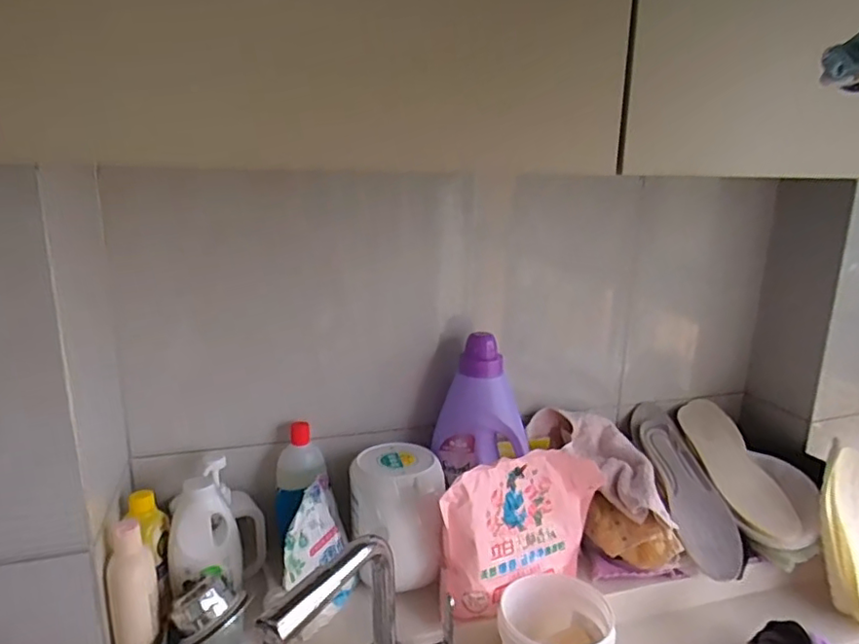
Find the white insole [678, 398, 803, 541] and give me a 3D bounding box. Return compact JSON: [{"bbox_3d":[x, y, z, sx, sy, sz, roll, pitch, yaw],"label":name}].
[{"bbox_3d":[0.463,0.217,0.902,0.094,0.013,0.241,-2,41,-12],"label":"white insole"}]

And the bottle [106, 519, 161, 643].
[{"bbox_3d":[-0.310,0.290,0.619,0.044,0.153,0.046,2,15,2],"label":"bottle"}]

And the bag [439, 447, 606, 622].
[{"bbox_3d":[0.118,0.248,0.731,0.227,0.169,0.065,-8,17,-29],"label":"bag"}]

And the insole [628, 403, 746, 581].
[{"bbox_3d":[0.376,0.235,0.875,0.085,0.019,0.285,-1,41,-8],"label":"insole"}]

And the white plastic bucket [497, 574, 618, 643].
[{"bbox_3d":[0.143,0.366,0.674,0.124,0.085,0.128,1,15,0],"label":"white plastic bucket"}]

